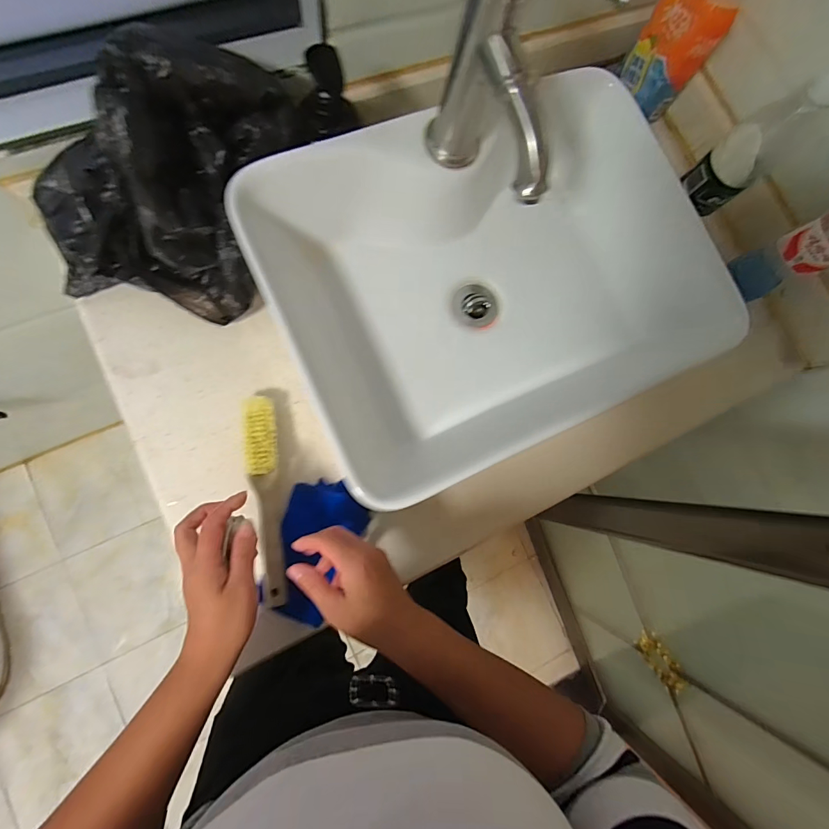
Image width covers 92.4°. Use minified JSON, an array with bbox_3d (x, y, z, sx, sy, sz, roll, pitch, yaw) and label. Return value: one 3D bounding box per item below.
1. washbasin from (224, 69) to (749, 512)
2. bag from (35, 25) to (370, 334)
[{"bbox_3d":[0.084,-0.158,0.464,0.472,0.132,0.356,-26,86,-11],"label":"washbasin"},{"bbox_3d":[-0.236,-0.242,0.406,0.204,0.160,0.325,42,79,-1],"label":"bag"}]

